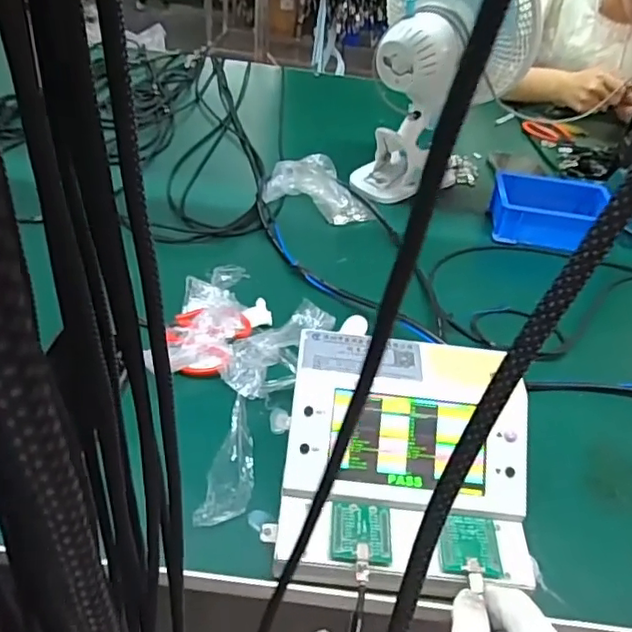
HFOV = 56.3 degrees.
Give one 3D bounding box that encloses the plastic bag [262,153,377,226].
[{"bbox_3d":[0.009,-0.179,0.769,0.135,0.042,0.127,6,41,0],"label":"plastic bag"}]

